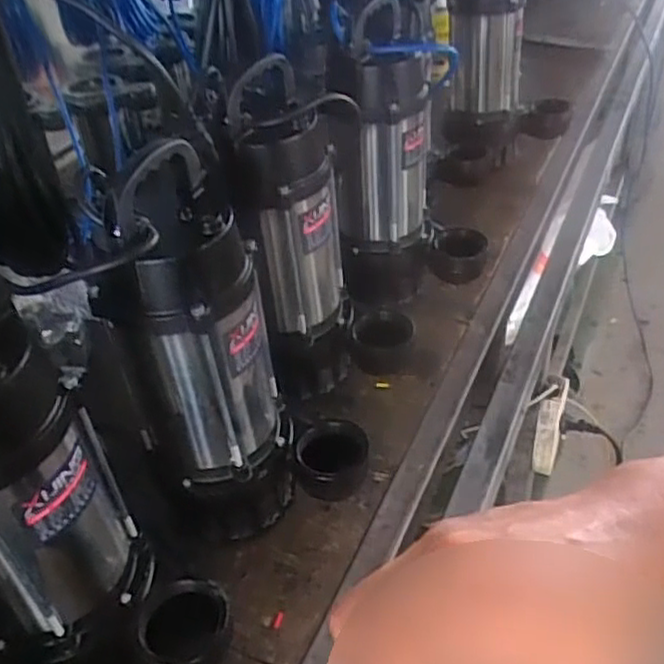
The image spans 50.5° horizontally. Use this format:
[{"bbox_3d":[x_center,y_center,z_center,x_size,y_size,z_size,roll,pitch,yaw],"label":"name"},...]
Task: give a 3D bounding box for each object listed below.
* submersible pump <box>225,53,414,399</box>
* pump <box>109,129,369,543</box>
[{"bbox_3d":[0.002,-0.092,0.761,0.171,0.357,0.120,3,40,11],"label":"submersible pump"},{"bbox_3d":[-0.076,0.034,0.636,0.187,0.384,0.108,-4,39,3],"label":"pump"}]

